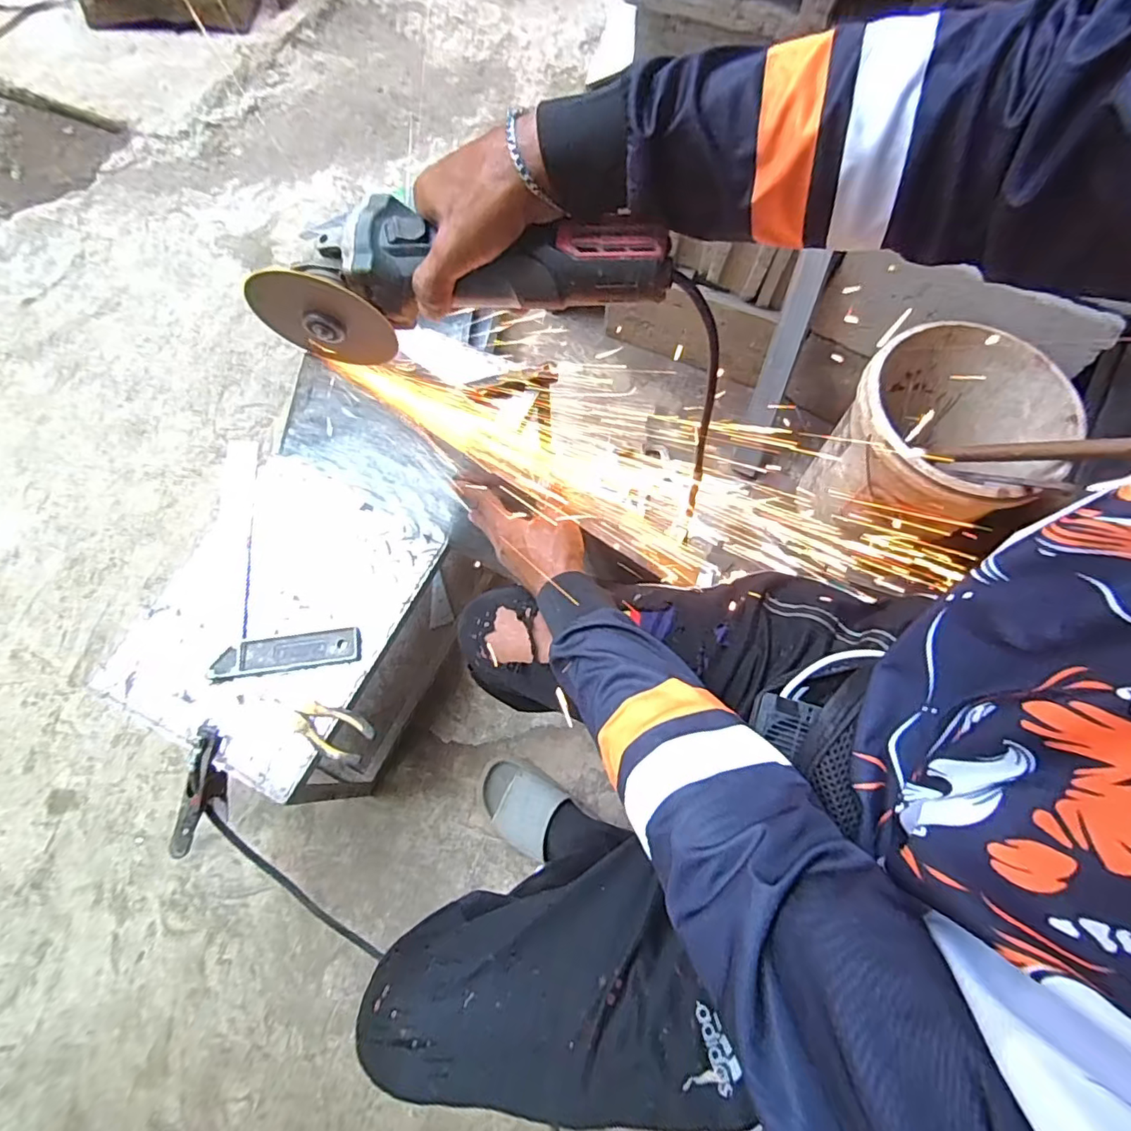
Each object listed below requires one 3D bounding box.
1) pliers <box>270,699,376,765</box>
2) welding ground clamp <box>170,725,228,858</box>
[{"bbox_3d":[-0.290,0.188,0.649,0.123,0.019,0.053,19,70,6],"label":"pliers"},{"bbox_3d":[-0.435,0.270,0.670,0.034,0.062,0.153,15,100,4],"label":"welding ground clamp"}]

